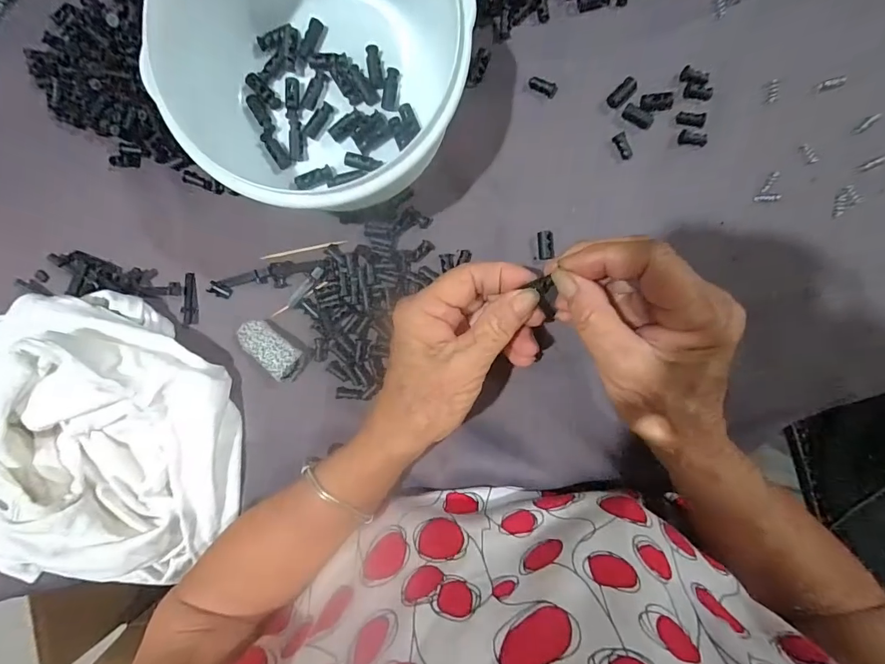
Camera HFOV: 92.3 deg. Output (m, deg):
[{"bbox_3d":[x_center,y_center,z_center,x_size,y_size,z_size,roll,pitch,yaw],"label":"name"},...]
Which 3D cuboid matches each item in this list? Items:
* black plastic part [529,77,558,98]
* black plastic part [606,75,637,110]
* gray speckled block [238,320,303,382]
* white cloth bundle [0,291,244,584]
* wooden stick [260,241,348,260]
[{"bbox_3d":[0.065,-0.159,0.276,0.019,0.006,0.008,24,96,-1],"label":"black plastic part"},{"bbox_3d":[0.116,-0.154,0.274,0.010,0.005,0.020,44,109,-2],"label":"black plastic part"},{"bbox_3d":[-0.119,0.011,0.290,0.044,0.015,0.026,37,94,0],"label":"gray speckled block"},{"bbox_3d":[-0.225,0.078,0.277,0.162,0.059,0.199,7,94,2],"label":"white cloth bundle"},{"bbox_3d":[-0.095,-0.056,0.289,0.058,0.004,0.004,-10,95,3],"label":"wooden stick"}]

